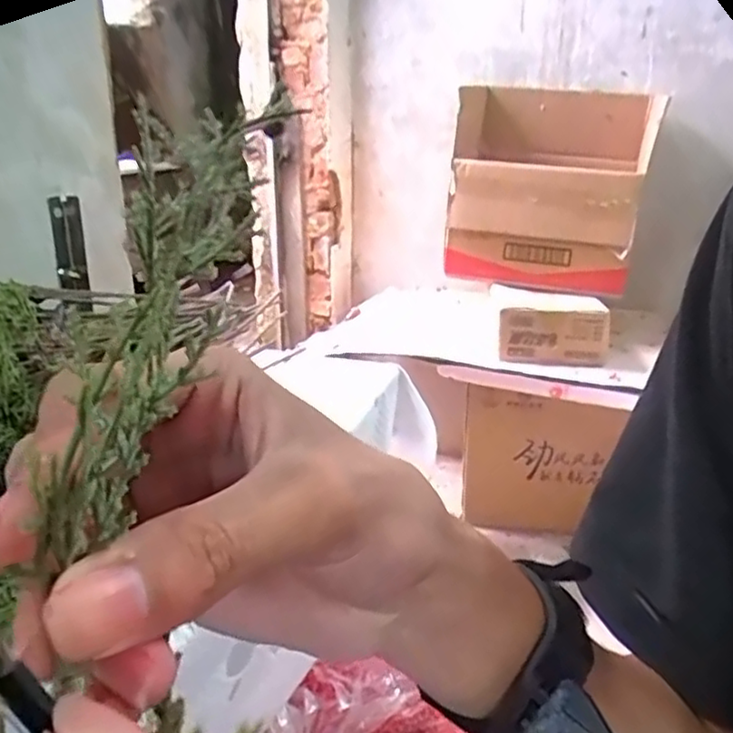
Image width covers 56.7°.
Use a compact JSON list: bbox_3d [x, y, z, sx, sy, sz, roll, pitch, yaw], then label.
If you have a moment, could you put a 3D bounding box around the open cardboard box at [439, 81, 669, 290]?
[{"bbox_3d":[0.445,-0.431,1.625,0.437,0.425,0.347,7,21,17],"label":"open cardboard box"}]

